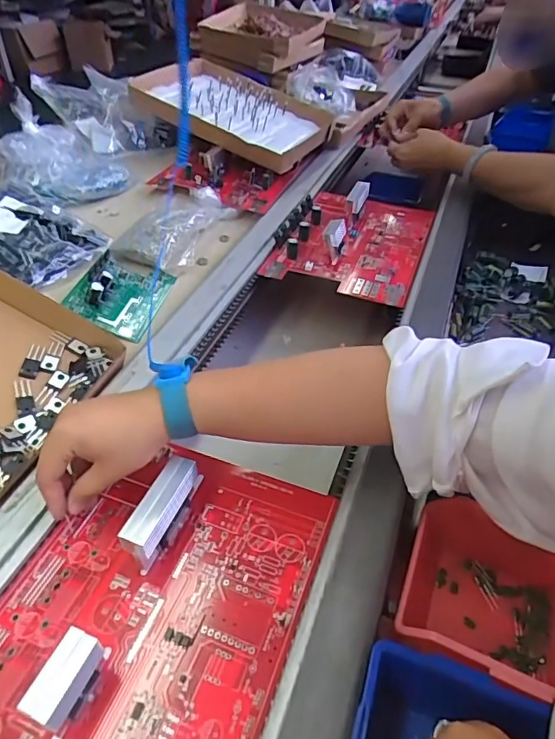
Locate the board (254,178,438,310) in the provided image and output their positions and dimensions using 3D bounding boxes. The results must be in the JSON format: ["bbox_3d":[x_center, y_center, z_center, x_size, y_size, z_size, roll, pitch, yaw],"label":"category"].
[{"bbox_3d":[0.113,-0.202,0.728,0.200,0.045,0.281,15,46,15],"label":"board"}]

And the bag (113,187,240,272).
[{"bbox_3d":[-0.138,-0.207,0.698,0.102,0.023,0.181,8,44,8],"label":"bag"}]

